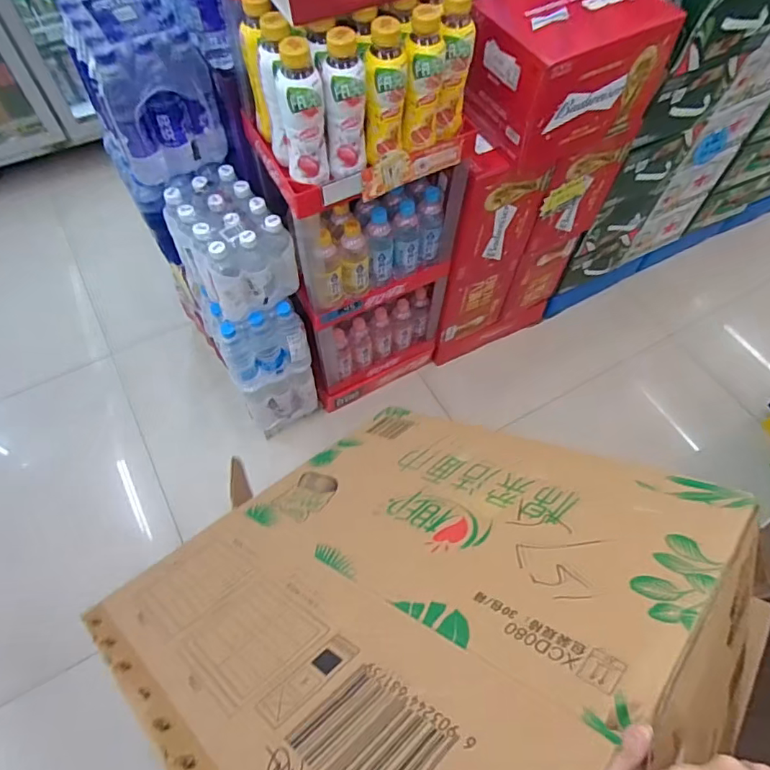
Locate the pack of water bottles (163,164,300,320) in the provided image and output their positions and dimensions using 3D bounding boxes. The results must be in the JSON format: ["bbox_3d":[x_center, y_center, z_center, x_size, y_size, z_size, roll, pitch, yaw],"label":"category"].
[{"bbox_3d":[-0.315,-0.286,1.030,0.169,0.170,0.239,-35,63,-19],"label":"pack of water bottles"}]

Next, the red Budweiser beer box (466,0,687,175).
[{"bbox_3d":[0.343,-0.613,1.008,0.321,0.232,0.249,-28,61,-16],"label":"red Budweiser beer box"}]

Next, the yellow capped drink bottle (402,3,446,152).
[{"bbox_3d":[0.061,-0.469,0.804,0.059,0.191,0.057,5,57,5],"label":"yellow capped drink bottle"}]

